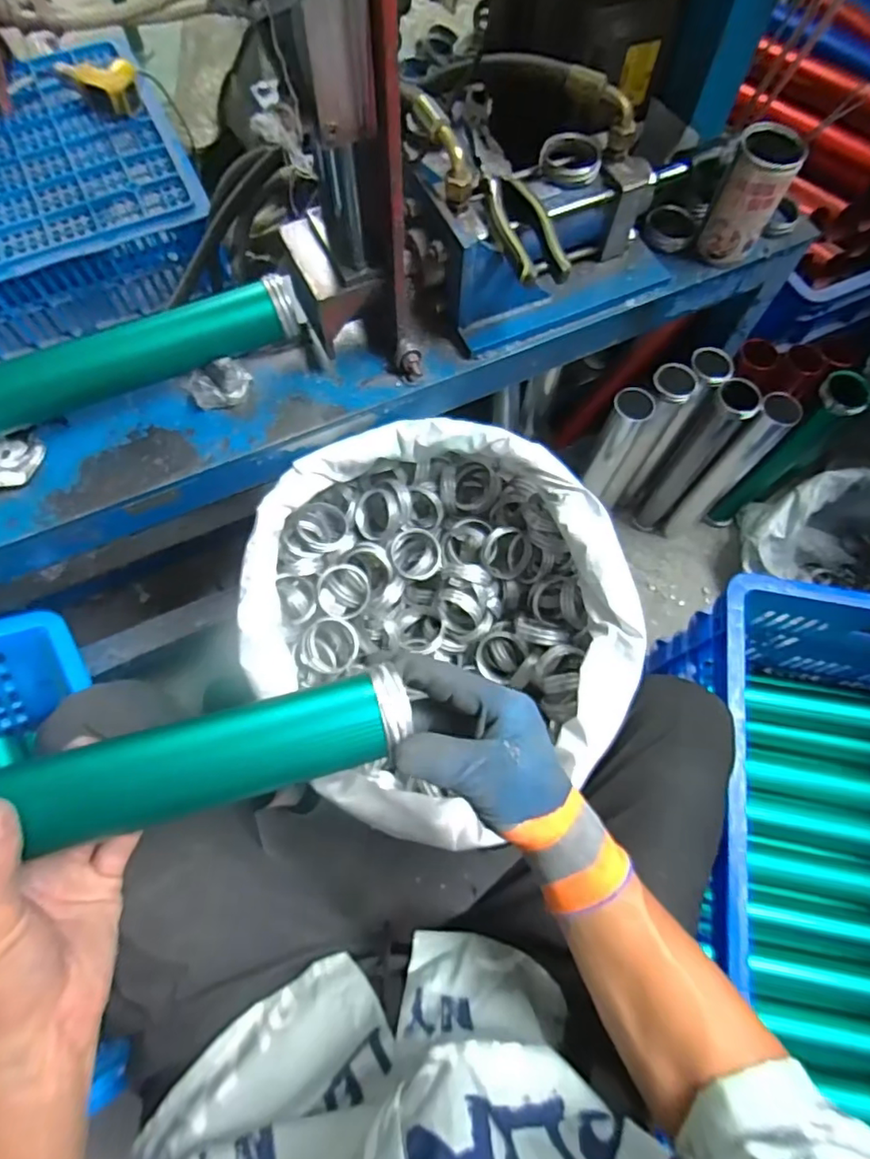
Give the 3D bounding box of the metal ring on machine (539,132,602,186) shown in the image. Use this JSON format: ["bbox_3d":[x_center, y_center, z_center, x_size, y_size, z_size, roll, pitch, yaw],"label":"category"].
[{"bbox_3d":[0.138,-0.428,0.576,0.061,0.018,0.055,7,70,1],"label":"metal ring on machine"}]

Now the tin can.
[{"bbox_3d":[0.339,-0.413,0.615,0.067,0.111,0.061,23,71,7],"label":"tin can"}]

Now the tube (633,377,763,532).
[{"bbox_3d":[0.418,-0.190,0.954,0.064,0.358,0.054,36,73,11],"label":"tube"}]

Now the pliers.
[{"bbox_3d":[0.070,-0.368,0.547,0.048,0.019,0.211,-16,71,-7],"label":"pliers"}]

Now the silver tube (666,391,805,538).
[{"bbox_3d":[0.474,-0.167,0.948,0.055,0.368,0.057,-41,76,-14],"label":"silver tube"}]

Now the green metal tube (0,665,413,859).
[{"bbox_3d":[-0.198,0.115,0.289,0.372,0.040,0.048,-13,70,-12],"label":"green metal tube"}]

